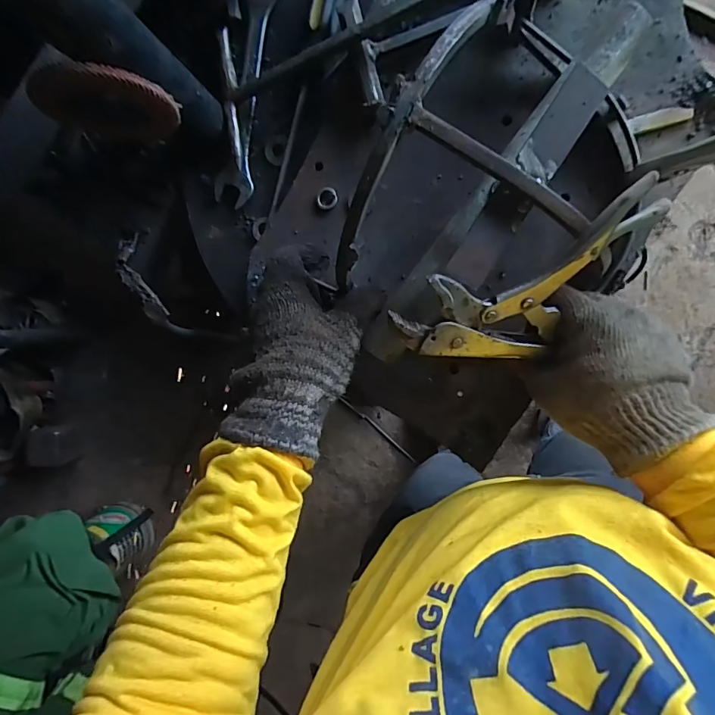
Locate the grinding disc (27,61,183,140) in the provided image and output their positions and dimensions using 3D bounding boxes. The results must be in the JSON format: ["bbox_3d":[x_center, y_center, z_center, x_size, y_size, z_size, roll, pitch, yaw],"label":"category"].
[{"bbox_3d":[-0.184,-0.186,0.335,0.095,0.094,0.009,1,94,8],"label":"grinding disc"}]

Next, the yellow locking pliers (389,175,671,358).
[{"bbox_3d":[0.113,-0.039,0.295,0.172,0.010,0.087,-30,125,11],"label":"yellow locking pliers"}]

